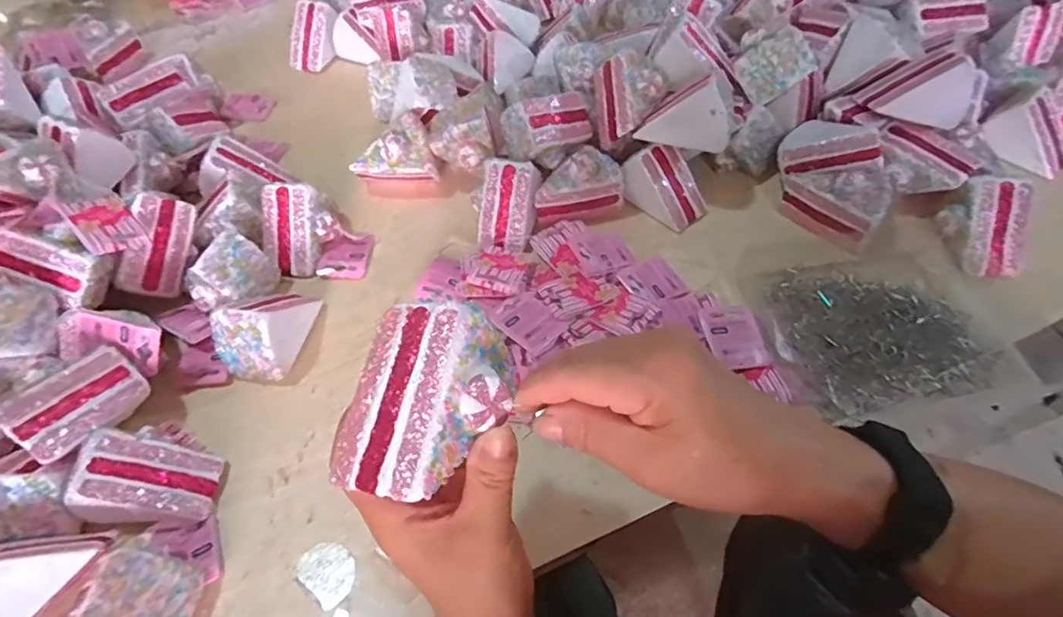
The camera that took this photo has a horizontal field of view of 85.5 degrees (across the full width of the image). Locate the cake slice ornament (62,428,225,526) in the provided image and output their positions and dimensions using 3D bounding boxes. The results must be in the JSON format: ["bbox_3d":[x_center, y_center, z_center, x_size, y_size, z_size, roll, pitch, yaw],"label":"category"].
[{"bbox_3d":[-0.276,0.122,0.414,0.071,0.062,0.056,0,53,2],"label":"cake slice ornament"}]

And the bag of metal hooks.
[{"bbox_3d":[0.297,0.017,0.497,0.198,0.016,0.145,-9,54,-5],"label":"bag of metal hooks"}]

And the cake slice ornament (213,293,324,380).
[{"bbox_3d":[-0.225,0.011,0.494,0.055,0.063,0.091,18,56,15],"label":"cake slice ornament"}]

